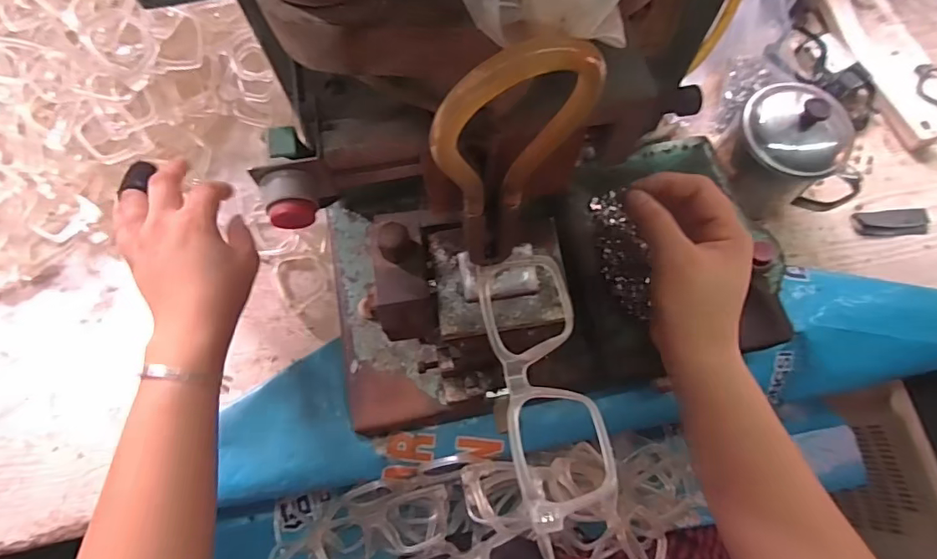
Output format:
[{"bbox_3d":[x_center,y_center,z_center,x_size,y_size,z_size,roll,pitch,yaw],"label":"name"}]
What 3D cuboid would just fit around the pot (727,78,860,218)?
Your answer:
[{"bbox_3d":[0.289,-0.118,0.465,0.110,0.118,0.093,9,72,2],"label":"pot"}]

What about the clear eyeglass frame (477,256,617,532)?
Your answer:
[{"bbox_3d":[0.039,0.049,0.258,0.046,0.015,0.134,-10,73,-4],"label":"clear eyeglass frame"}]

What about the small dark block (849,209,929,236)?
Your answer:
[{"bbox_3d":[0.416,-0.056,0.500,0.071,0.010,0.023,-1,72,-1],"label":"small dark block"}]

